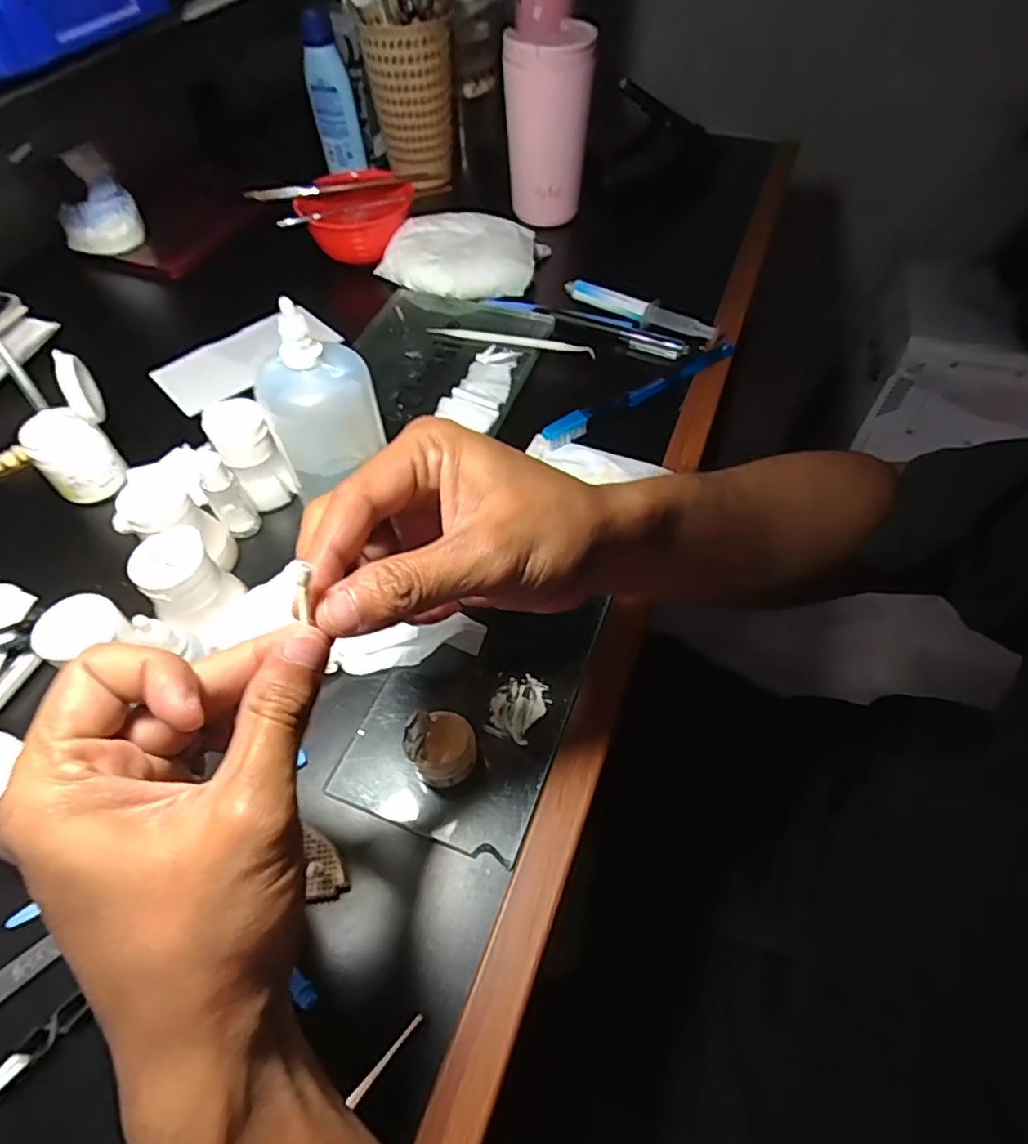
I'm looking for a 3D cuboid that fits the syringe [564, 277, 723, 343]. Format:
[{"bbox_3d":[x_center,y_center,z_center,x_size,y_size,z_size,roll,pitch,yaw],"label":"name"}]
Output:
[{"bbox_3d":[0.104,-0.225,0.536,0.145,0.020,0.016,31,61,20],"label":"syringe"}]

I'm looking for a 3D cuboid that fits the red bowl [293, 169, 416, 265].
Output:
[{"bbox_3d":[-0.148,-0.340,0.598,0.104,0.047,0.091,-3,55,-2],"label":"red bowl"}]

